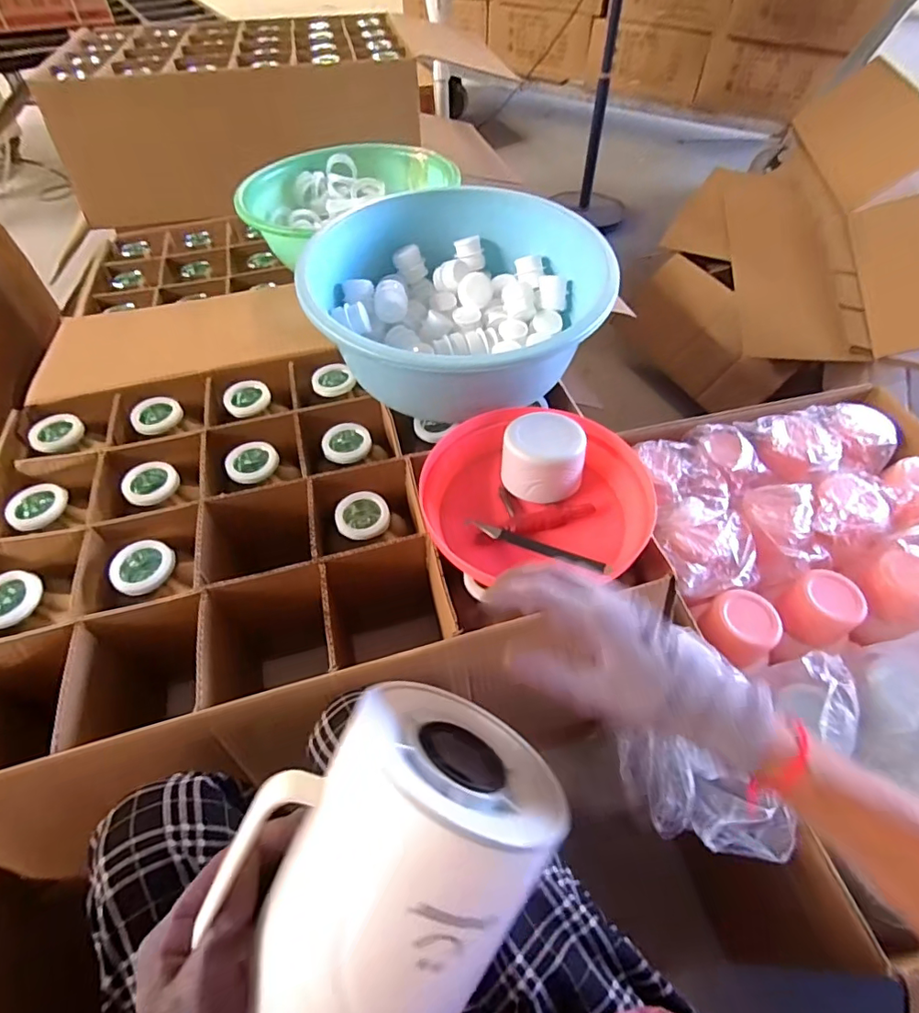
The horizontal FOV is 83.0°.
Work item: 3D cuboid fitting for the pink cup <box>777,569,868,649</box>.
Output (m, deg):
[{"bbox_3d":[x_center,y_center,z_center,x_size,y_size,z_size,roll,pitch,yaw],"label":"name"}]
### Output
[{"bbox_3d":[0.478,0.136,0.692,0.078,0.069,0.083,-26,57,-17],"label":"pink cup"}]

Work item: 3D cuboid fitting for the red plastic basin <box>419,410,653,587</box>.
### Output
[{"bbox_3d":[0.077,-0.017,0.535,0.223,0.070,0.188,-3,53,-2],"label":"red plastic basin"}]

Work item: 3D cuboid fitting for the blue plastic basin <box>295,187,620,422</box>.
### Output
[{"bbox_3d":[-0.012,-0.266,0.681,0.344,0.142,0.344,0,53,1],"label":"blue plastic basin"}]

